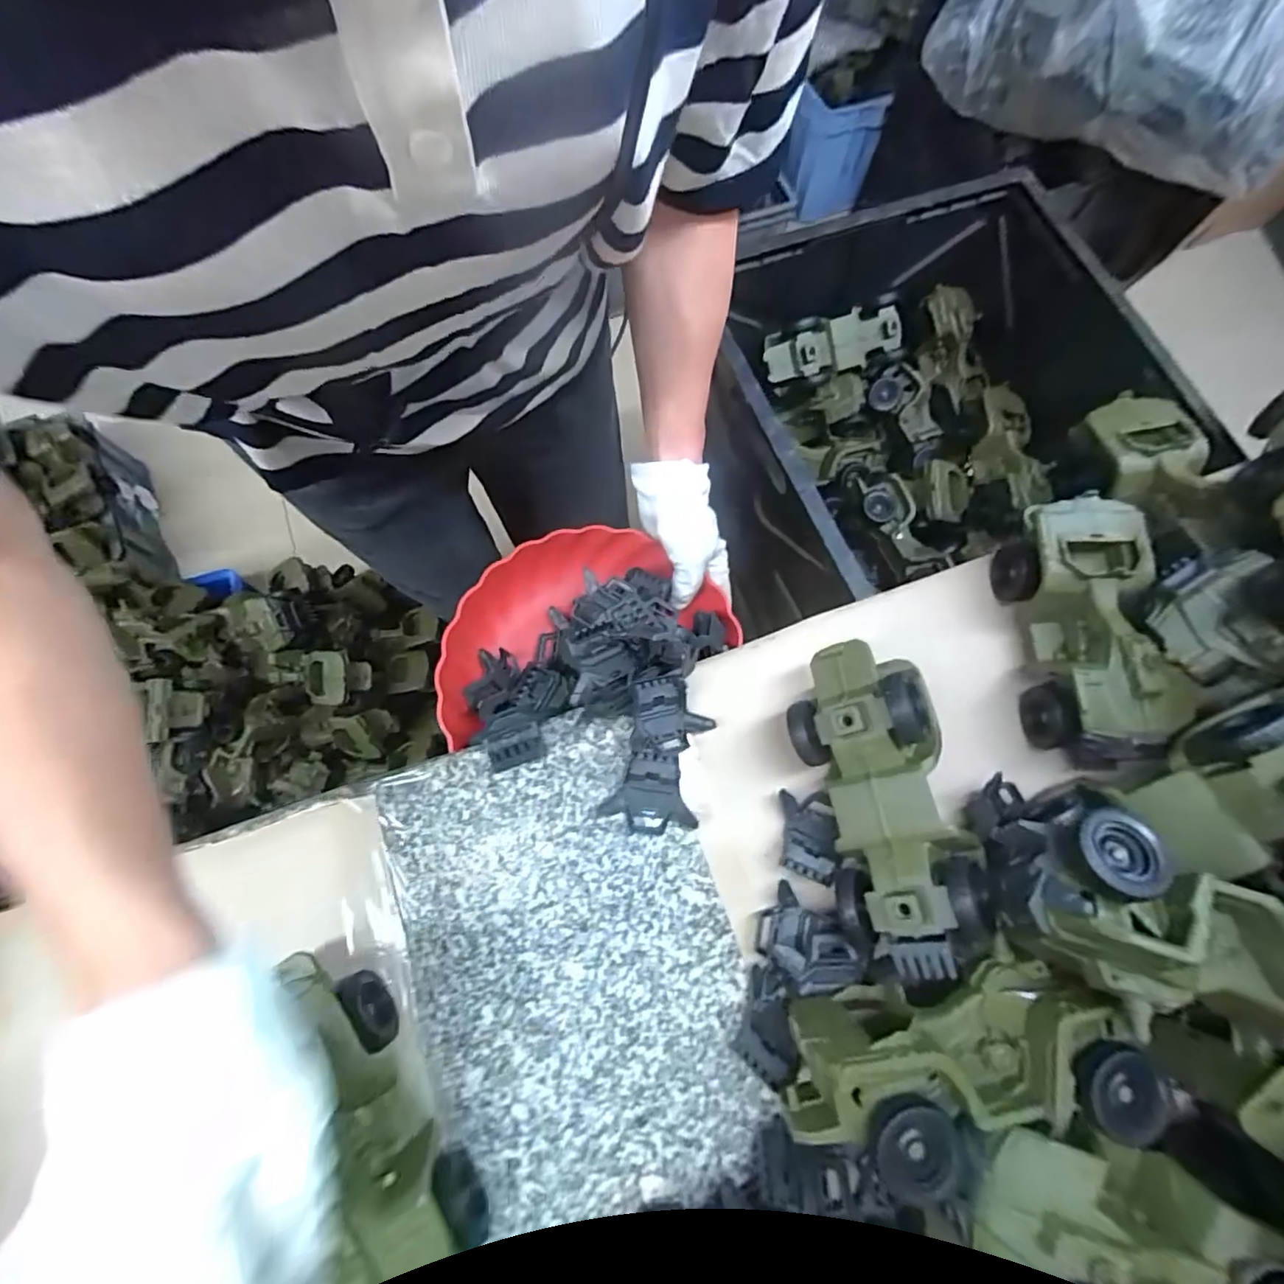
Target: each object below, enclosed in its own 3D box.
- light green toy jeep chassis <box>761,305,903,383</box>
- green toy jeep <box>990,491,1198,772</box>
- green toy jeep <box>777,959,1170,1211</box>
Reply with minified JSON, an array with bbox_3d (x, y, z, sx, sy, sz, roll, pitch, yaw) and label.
[{"bbox_3d":[0.245,-0.382,0.749,0.173,0.033,0.069,-10,115,5],"label":"light green toy jeep chassis"},{"bbox_3d":[0.324,-0.008,0.424,0.081,0.069,0.187,2,73,-1],"label":"green toy jeep"},{"bbox_3d":[0.167,0.232,0.322,0.178,0.071,0.077,-10,73,-5],"label":"green toy jeep"}]

